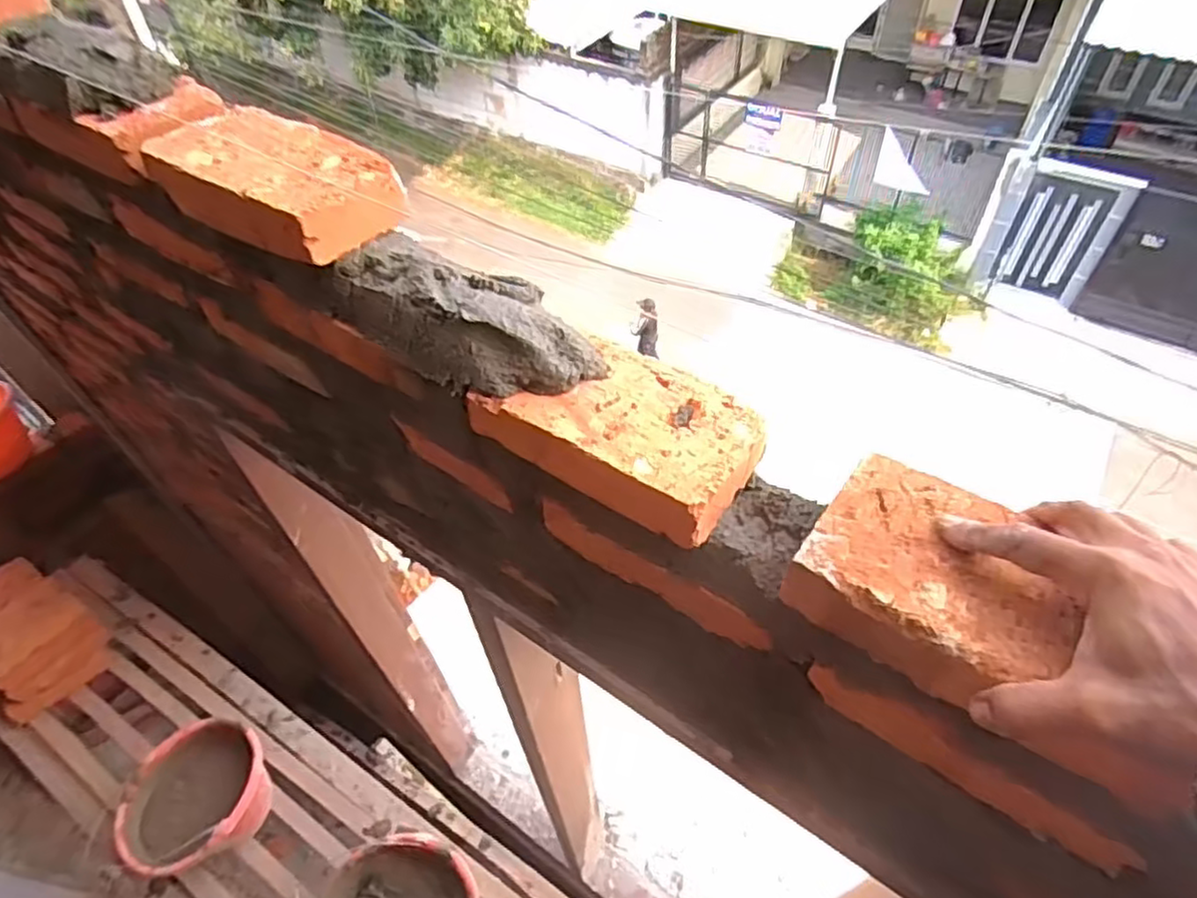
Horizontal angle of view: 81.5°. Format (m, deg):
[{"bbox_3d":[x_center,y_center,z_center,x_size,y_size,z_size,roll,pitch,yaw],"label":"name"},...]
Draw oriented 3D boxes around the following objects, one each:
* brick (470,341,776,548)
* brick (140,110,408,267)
[{"bbox_3d":[0.011,-0.018,0.478,0.191,0.042,0.102,29,58,25],"label":"brick"},{"bbox_3d":[-0.252,-0.208,0.538,0.197,0.044,0.104,25,56,22],"label":"brick"}]

